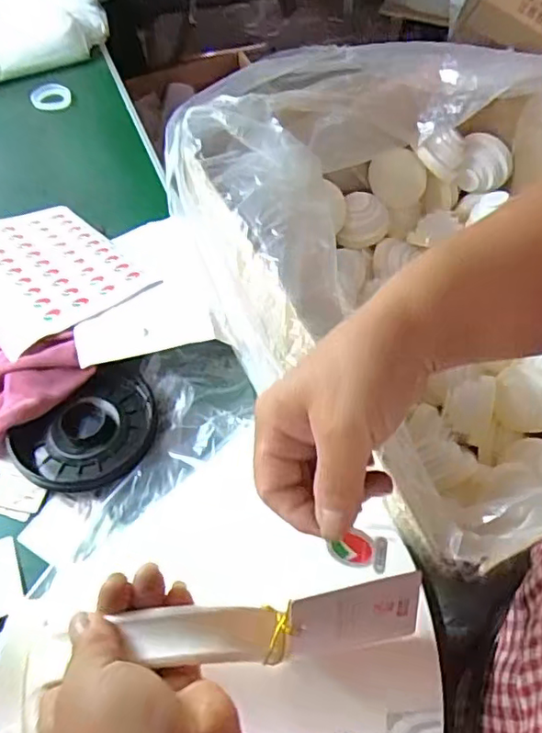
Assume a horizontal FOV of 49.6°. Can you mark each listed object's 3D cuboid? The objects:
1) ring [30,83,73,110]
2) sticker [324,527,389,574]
[{"bbox_3d":[-0.353,-0.434,0.942,0.062,0.012,0.062,-2,55,2],"label":"ring"},{"bbox_3d":[0.040,0.085,0.275,0.030,0.004,0.016,17,62,-10],"label":"sticker"}]

